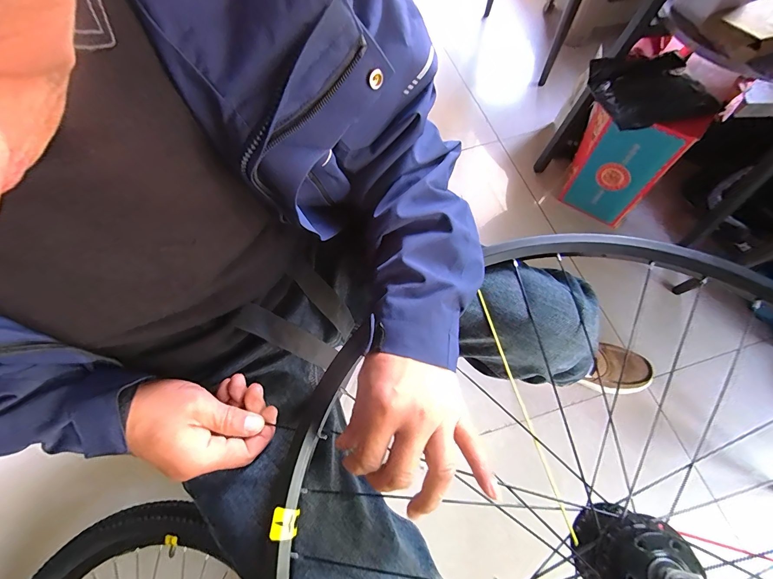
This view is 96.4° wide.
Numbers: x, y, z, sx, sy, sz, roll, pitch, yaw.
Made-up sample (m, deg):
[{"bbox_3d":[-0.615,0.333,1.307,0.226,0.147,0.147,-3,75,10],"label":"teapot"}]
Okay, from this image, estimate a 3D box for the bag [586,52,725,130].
[{"bbox_3d":[0.554,-0.421,0.731,0.211,0.045,0.208,-14,66,-3],"label":"bag"}]

